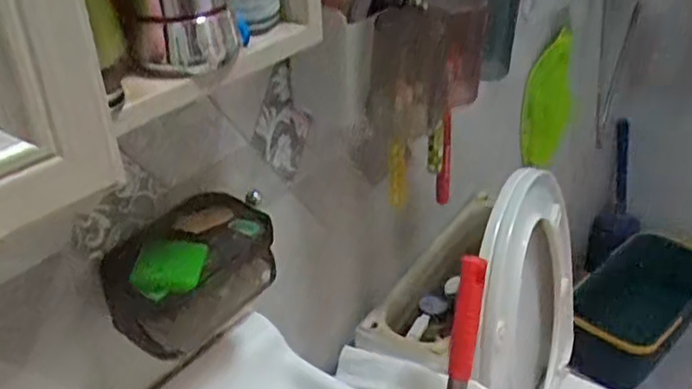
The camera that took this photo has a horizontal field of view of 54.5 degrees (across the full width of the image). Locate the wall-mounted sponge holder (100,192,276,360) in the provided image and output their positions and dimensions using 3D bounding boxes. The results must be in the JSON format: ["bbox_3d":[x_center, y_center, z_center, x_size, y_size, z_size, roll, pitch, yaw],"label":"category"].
[{"bbox_3d":[-0.127,0.059,0.549,0.081,0.088,0.131,16,36,27],"label":"wall-mounted sponge holder"}]

